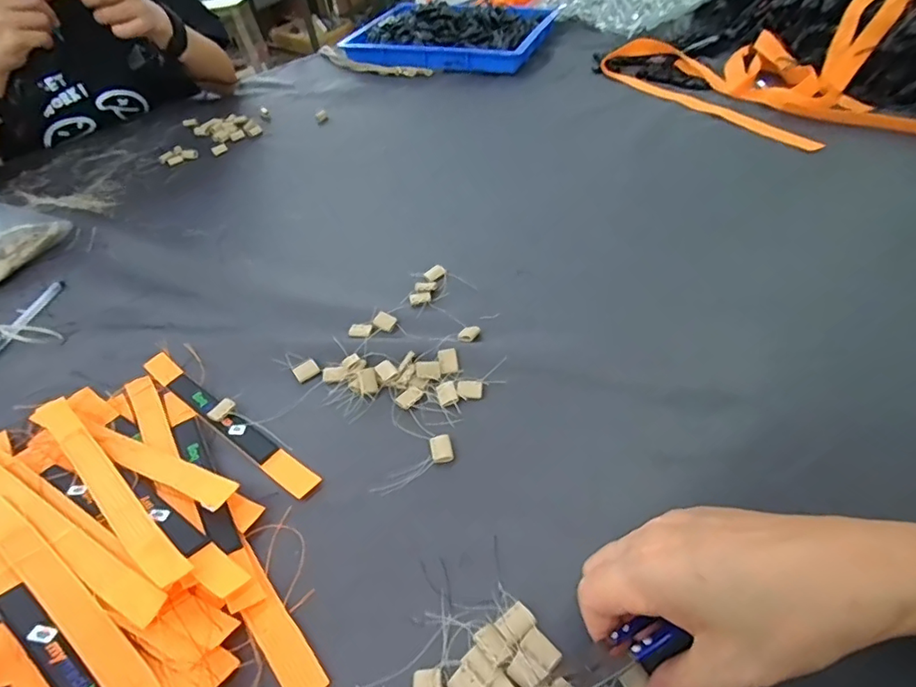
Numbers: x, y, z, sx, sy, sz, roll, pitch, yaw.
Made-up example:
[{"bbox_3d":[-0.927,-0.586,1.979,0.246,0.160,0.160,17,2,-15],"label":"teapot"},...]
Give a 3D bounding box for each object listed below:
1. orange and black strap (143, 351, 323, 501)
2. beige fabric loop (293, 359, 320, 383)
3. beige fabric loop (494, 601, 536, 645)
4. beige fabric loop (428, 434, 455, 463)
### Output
[{"bbox_3d":[-0.190,0.060,0.413,0.221,0.006,0.020,27,55,29],"label":"orange and black strap"},{"bbox_3d":[-0.130,0.023,0.438,0.020,0.004,0.017,-32,51,-22],"label":"beige fabric loop"},{"bbox_3d":[0.032,0.154,0.281,0.020,0.005,0.015,-32,51,-22],"label":"beige fabric loop"},{"bbox_3d":[-0.012,0.075,0.367,0.015,0.004,0.022,-13,46,-5],"label":"beige fabric loop"}]

